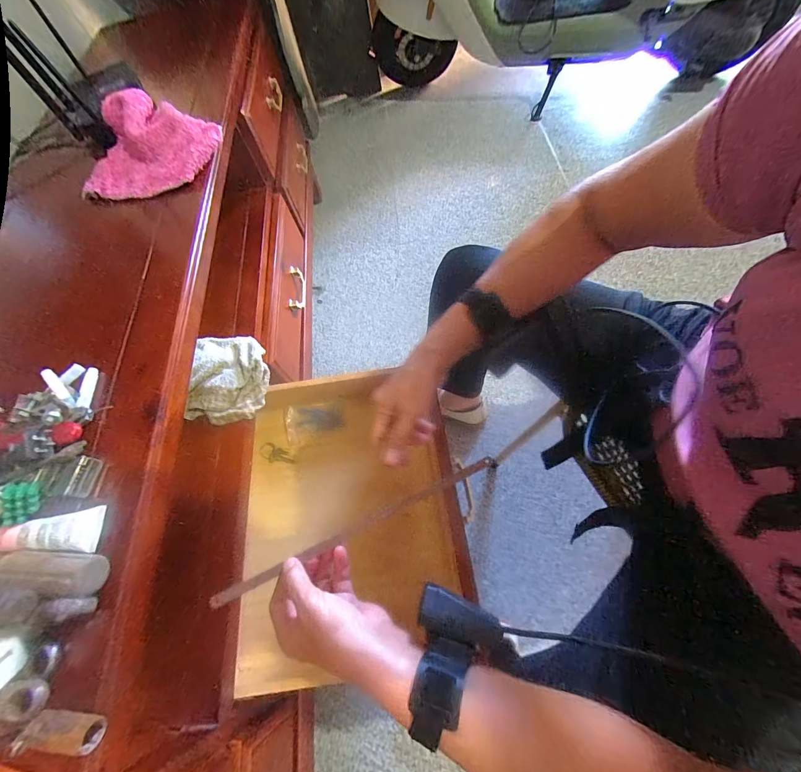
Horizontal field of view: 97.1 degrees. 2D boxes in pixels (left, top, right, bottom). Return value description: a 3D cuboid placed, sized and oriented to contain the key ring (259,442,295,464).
[{"bbox_3d":[-0.234,0.131,0.667,0.072,0.004,0.031,21,69,18],"label":"key ring"}]

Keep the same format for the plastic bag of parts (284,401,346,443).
[{"bbox_3d":[-0.166,0.067,0.688,0.114,0.018,0.072,-11,63,4],"label":"plastic bag of parts"}]

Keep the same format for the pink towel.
[{"bbox_3d":[-0.402,-0.379,0.556,0.215,0.058,0.200,18,68,17],"label":"pink towel"}]

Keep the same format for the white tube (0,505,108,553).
[{"bbox_3d":[-0.306,0.128,0.307,0.081,0.014,0.035,-10,63,4],"label":"white tube"}]

